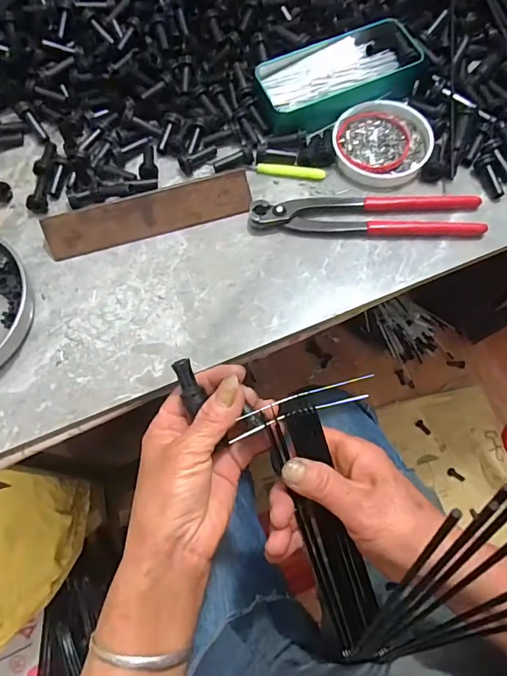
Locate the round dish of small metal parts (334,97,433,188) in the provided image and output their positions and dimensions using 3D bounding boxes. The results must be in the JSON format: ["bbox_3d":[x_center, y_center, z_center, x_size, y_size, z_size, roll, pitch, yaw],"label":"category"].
[{"bbox_3d":[0.119,-0.180,0.413,0.086,0.012,0.089,-1,69,3],"label":"round dish of small metal parts"}]

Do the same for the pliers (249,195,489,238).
[{"bbox_3d":[0.097,-0.107,0.386,0.195,0.013,0.036,1,69,3],"label":"pliers"}]

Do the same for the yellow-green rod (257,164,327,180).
[{"bbox_3d":[0.034,-0.153,0.411,0.062,0.006,0.007,7,70,6],"label":"yellow-green rod"}]

